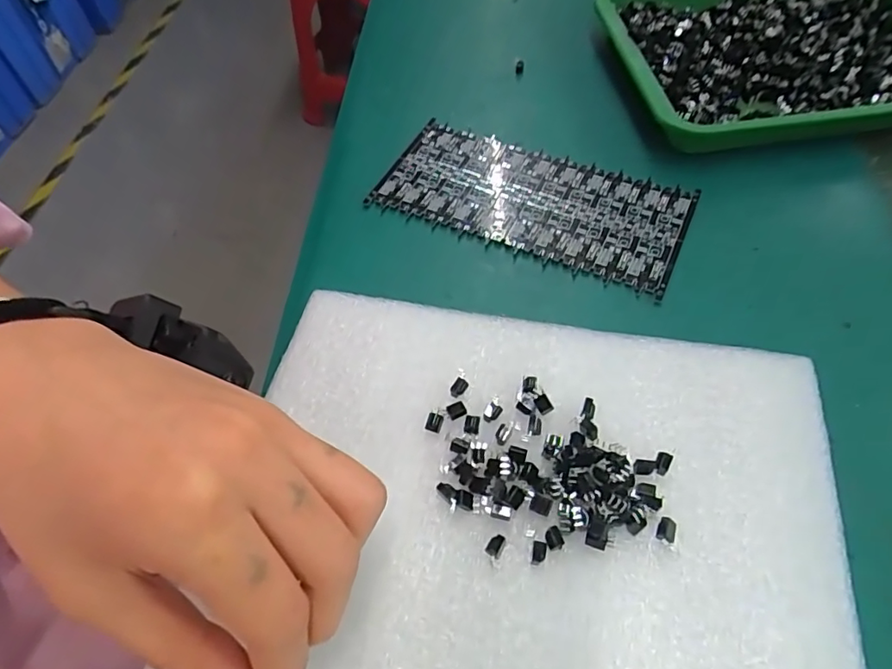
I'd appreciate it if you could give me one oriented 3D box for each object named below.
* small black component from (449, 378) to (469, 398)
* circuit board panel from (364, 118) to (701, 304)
[{"bbox_3d":[0.005,0.022,0.220,0.005,0.004,0.008,33,64,22],"label":"small black component"},{"bbox_3d":[0.045,-0.074,0.294,0.160,0.005,0.072,22,60,17],"label":"circuit board panel"}]

